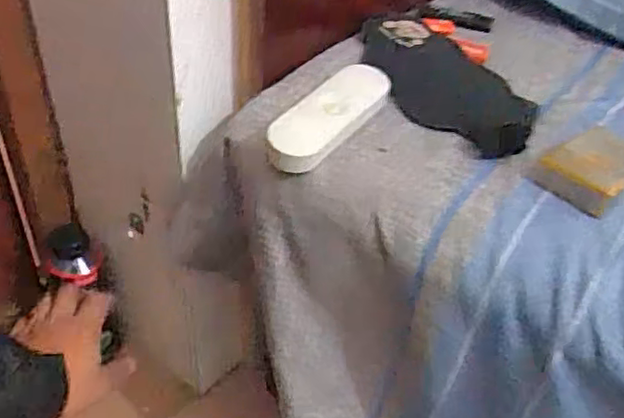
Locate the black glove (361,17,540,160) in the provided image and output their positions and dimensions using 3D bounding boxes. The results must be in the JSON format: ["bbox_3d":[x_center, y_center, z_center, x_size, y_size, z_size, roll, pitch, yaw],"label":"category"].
[{"bbox_3d":[0.111,-0.111,0.592,0.093,0.024,0.200,-22,49,-25],"label":"black glove"}]

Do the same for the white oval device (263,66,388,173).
[{"bbox_3d":[0.016,-0.076,0.536,0.045,0.020,0.135,29,48,24],"label":"white oval device"}]

